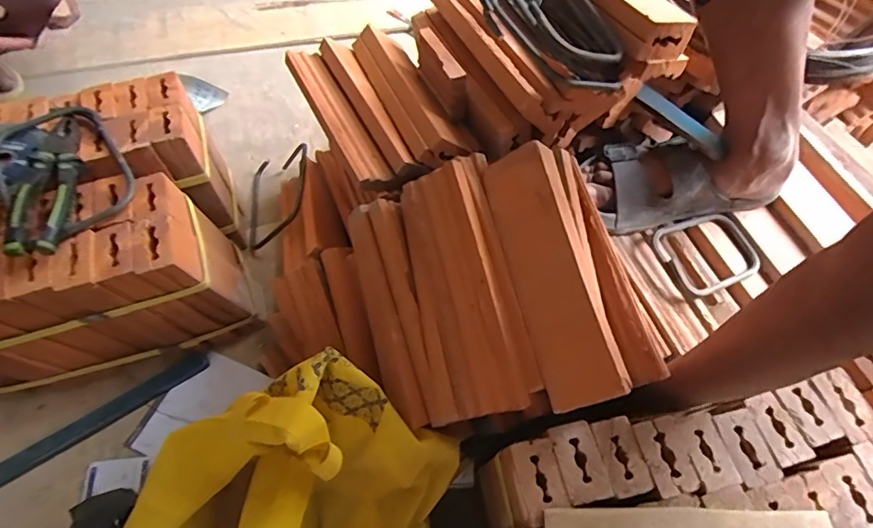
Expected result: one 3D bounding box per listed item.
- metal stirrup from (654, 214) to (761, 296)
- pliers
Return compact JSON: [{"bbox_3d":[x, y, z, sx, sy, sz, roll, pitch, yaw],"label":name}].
[{"bbox_3d":[0.310,-0.015,0.567,0.125,0.014,0.093,-18,68,-21],"label":"metal stirrup"},{"bbox_3d":[-0.403,-0.082,0.509,0.050,0.035,0.174,-11,63,-9],"label":"pliers"}]

